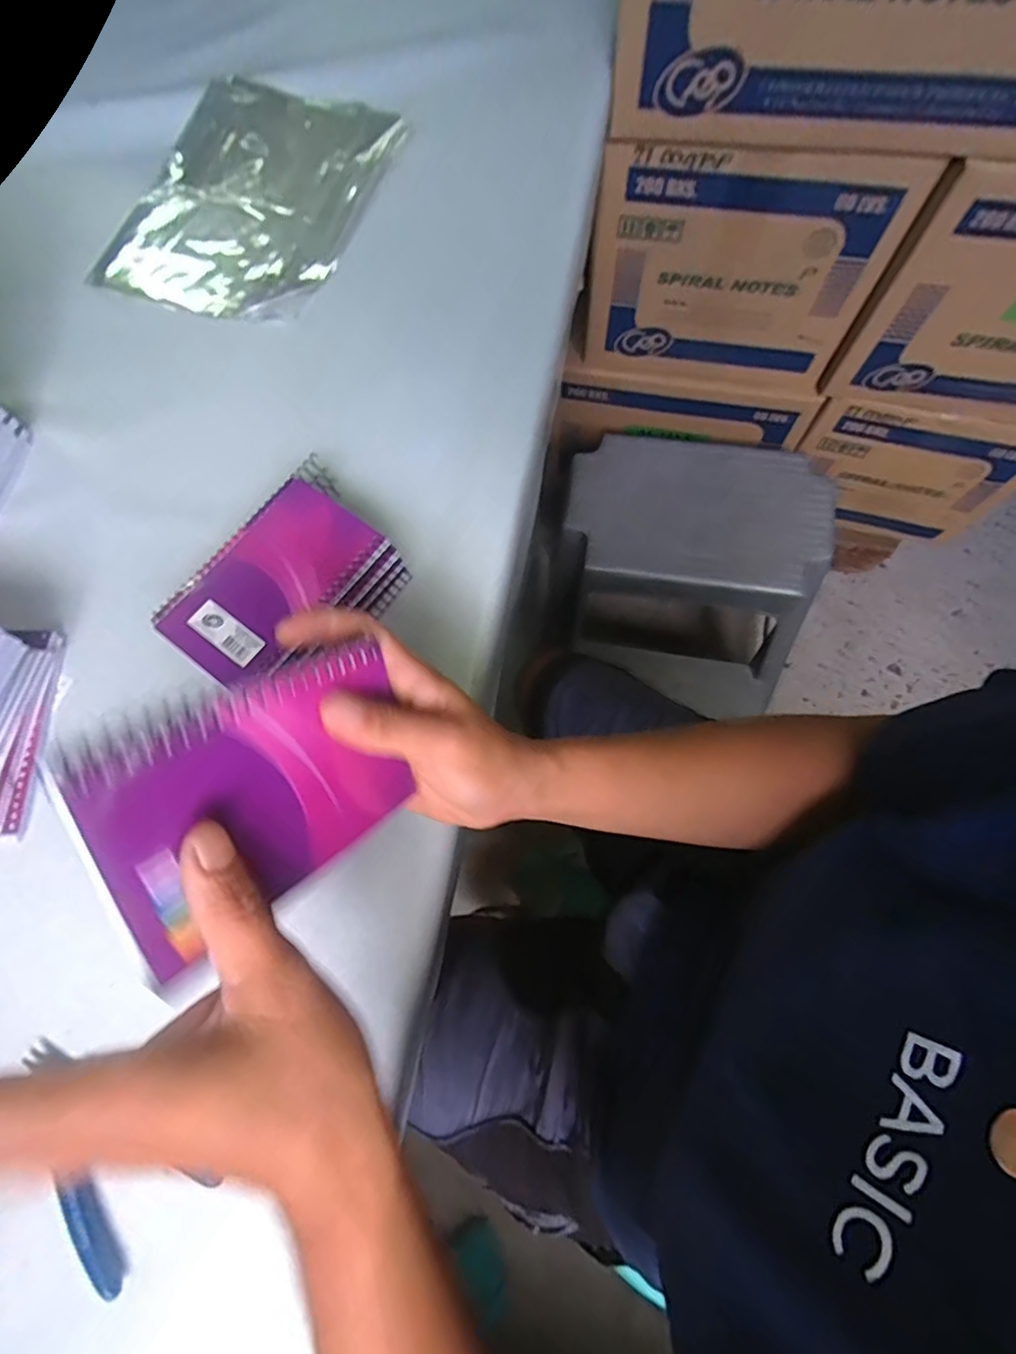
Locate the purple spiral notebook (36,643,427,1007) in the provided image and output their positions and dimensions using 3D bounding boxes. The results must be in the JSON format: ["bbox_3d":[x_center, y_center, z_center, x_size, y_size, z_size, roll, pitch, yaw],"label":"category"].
[{"bbox_3d":[-0.087,0.040,0.220,0.006,0.123,0.079,-10,104,36],"label":"purple spiral notebook"}]

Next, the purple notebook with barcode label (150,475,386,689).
[{"bbox_3d":[-0.149,-0.061,0.358,0.084,0.010,0.128,36,78,12],"label":"purple notebook with barcode label"}]

